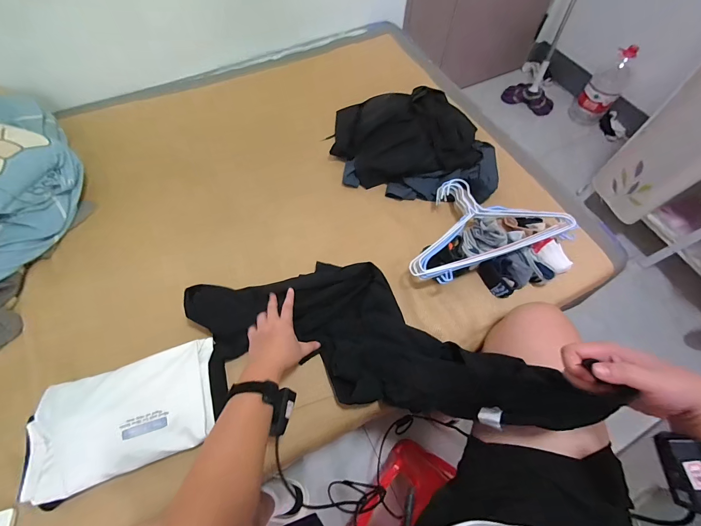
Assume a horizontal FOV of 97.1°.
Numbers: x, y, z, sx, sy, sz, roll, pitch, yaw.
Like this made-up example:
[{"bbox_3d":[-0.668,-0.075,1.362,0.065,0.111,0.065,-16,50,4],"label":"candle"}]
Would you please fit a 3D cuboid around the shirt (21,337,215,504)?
[{"bbox_3d":[-0.398,0.266,0.552,0.294,0.037,0.185,-18,64,-9],"label":"shirt"}]

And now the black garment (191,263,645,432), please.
[{"bbox_3d":[0.023,0.123,0.586,0.685,0.178,0.264,14,63,23],"label":"black garment"}]

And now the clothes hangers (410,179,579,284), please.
[{"bbox_3d":[0.294,-0.099,0.718,0.389,0.031,0.231,-16,64,-8],"label":"clothes hangers"}]

